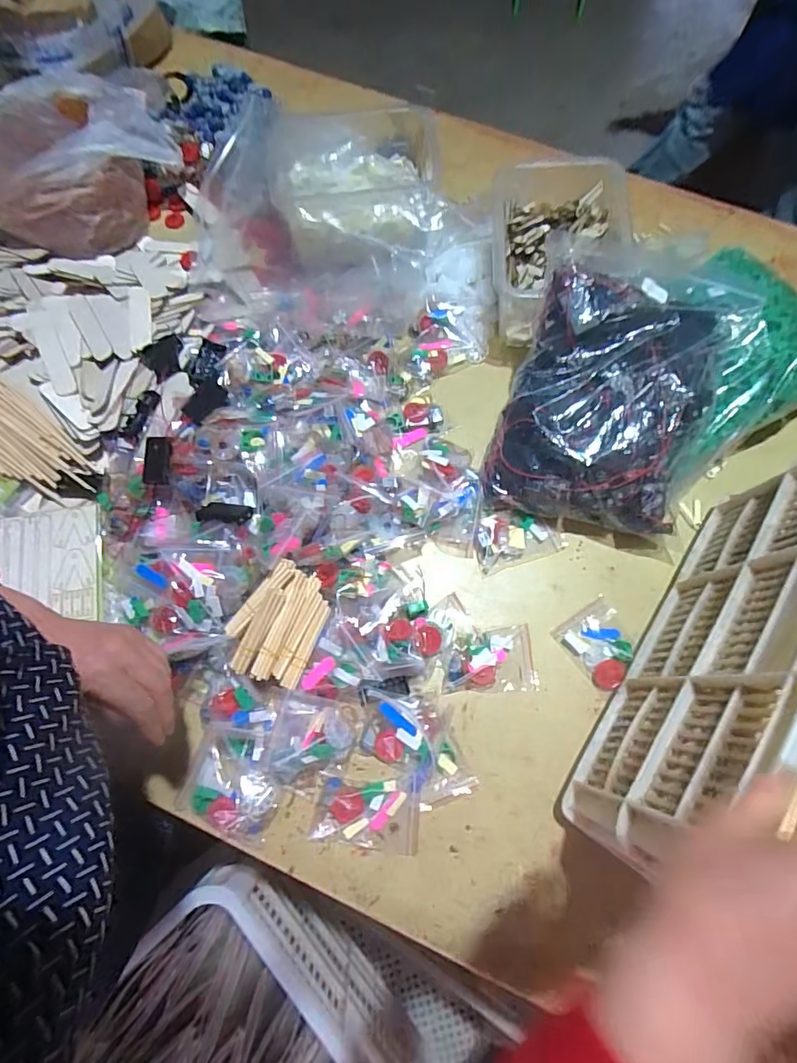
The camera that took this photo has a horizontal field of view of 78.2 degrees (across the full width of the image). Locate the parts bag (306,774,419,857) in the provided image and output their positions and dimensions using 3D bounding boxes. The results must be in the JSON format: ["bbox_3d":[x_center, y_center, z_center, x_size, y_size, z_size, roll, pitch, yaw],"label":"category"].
[{"bbox_3d":[-0.035,0.304,0.525,0.113,0.026,0.072,4,70,0],"label":"parts bag"}]

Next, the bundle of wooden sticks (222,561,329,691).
[{"bbox_3d":[-0.133,0.102,0.546,0.091,0.024,0.125,25,83,-10],"label":"bundle of wooden sticks"}]

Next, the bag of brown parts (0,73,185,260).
[{"bbox_3d":[-0.509,-0.597,0.790,0.272,0.110,0.311,14,71,4],"label":"bag of brown parts"}]

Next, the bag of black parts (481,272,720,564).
[{"bbox_3d":[0.259,-0.150,0.620,0.237,0.072,0.297,14,93,10],"label":"bag of black parts"}]

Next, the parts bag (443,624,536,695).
[{"bbox_3d":[0.108,0.154,0.587,0.106,0.021,0.074,-3,71,-2],"label":"parts bag"}]

